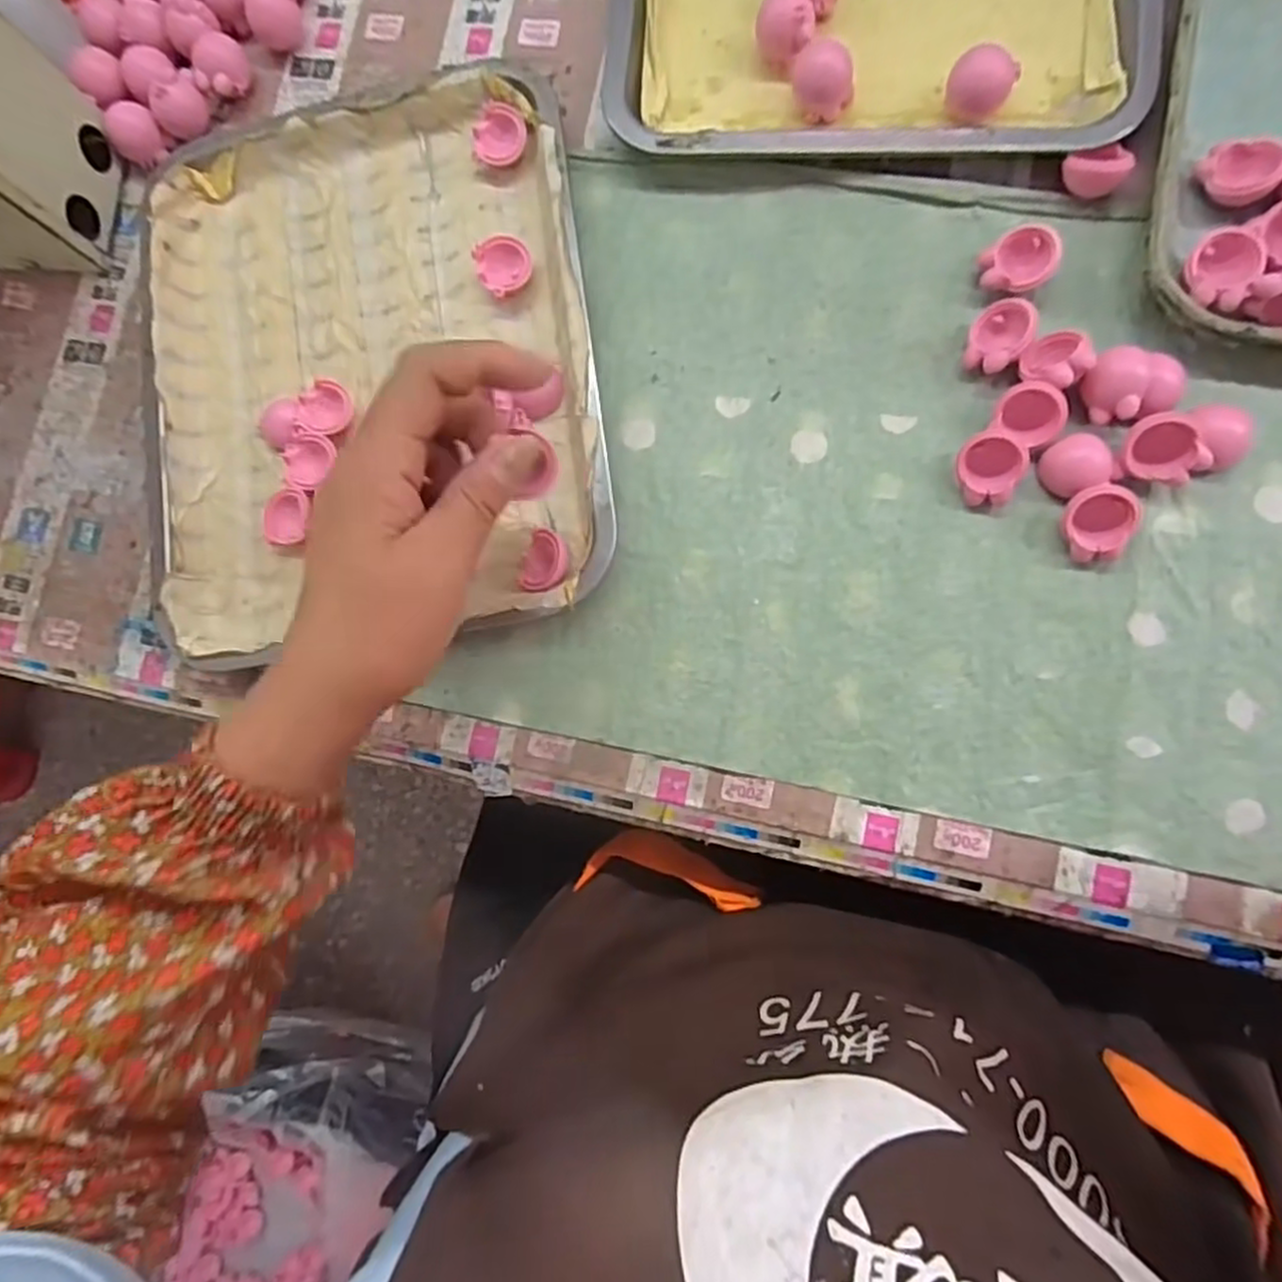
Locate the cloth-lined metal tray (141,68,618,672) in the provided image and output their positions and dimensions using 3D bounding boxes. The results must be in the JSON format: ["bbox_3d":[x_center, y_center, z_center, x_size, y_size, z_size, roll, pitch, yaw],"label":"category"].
[{"bbox_3d":[-0.141,-0.145,0.379,0.236,0.031,0.288,-9,84,7],"label":"cloth-lined metal tray"}]

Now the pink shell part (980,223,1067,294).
[{"bbox_3d":[0.174,-0.176,0.337,0.031,0.018,0.026,-8,84,7],"label":"pink shell part"}]

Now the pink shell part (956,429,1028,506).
[{"bbox_3d":[0.157,-0.078,0.328,0.025,0.020,0.030,-4,84,8],"label":"pink shell part"}]

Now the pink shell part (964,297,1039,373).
[{"bbox_3d":[0.164,-0.139,0.334,0.026,0.020,0.031,38,91,9],"label":"pink shell part"}]

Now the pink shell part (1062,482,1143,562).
[{"bbox_3d":[0.201,-0.051,0.318,0.027,0.021,0.030,-22,80,6],"label":"pink shell part"}]

